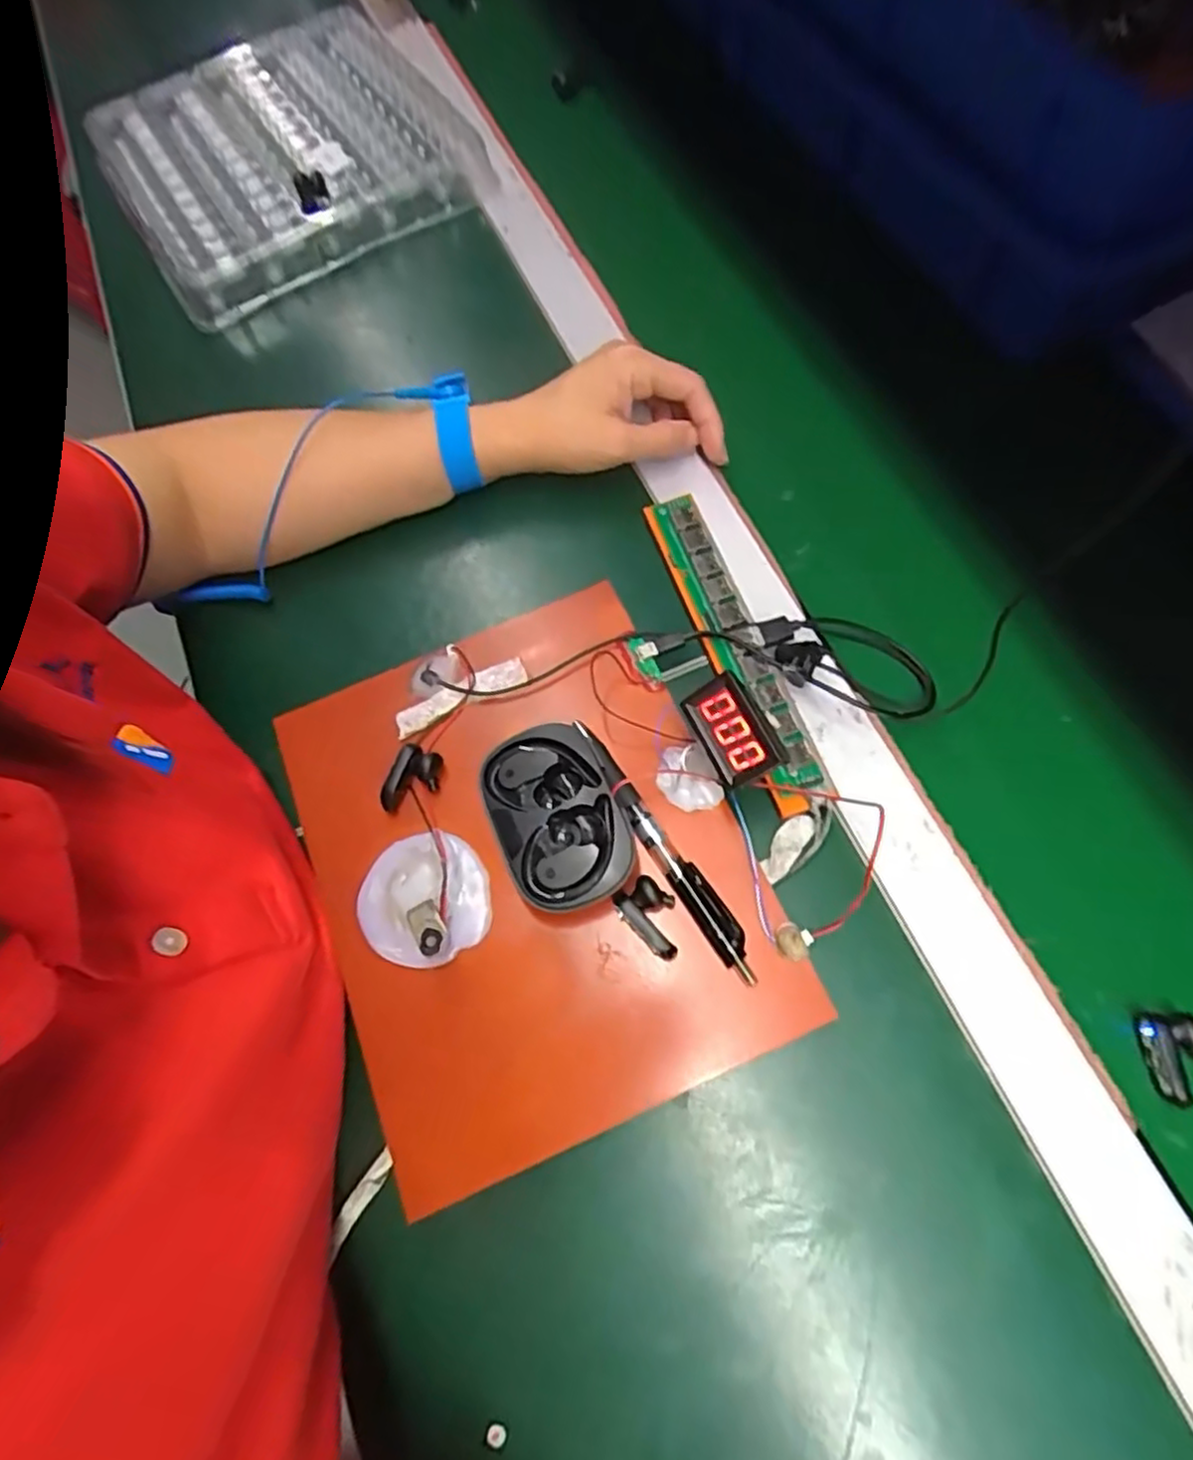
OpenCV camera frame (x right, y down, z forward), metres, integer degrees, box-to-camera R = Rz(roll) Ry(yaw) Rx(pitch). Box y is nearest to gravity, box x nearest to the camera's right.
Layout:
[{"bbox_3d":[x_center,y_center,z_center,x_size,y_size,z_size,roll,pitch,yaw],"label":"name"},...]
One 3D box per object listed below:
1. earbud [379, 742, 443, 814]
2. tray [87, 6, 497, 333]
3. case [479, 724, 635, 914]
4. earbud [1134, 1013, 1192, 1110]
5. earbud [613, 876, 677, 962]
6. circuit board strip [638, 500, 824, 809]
[{"bbox_3d":[-0.093,0.025,0.357,0.022,0.013,0.033,13,70,10],"label":"earbud"},{"bbox_3d":[-0.239,-0.438,0.538,0.242,0.031,0.231,-33,77,-2],"label":"tray"},{"bbox_3d":[-0.019,0.043,0.333,0.056,0.021,0.085,-28,69,-6],"label":"case"},{"bbox_3d":[0.251,0.143,0.307,0.024,0.016,0.035,-3,68,4],"label":"earbud"},{"bbox_3d":[0.027,0.085,0.324,0.023,0.010,0.036,-43,71,-11],"label":"earbud"},{"bbox_3d":[0.070,-0.047,0.380,0.029,0.010,0.192,-27,70,20],"label":"circuit board strip"}]

